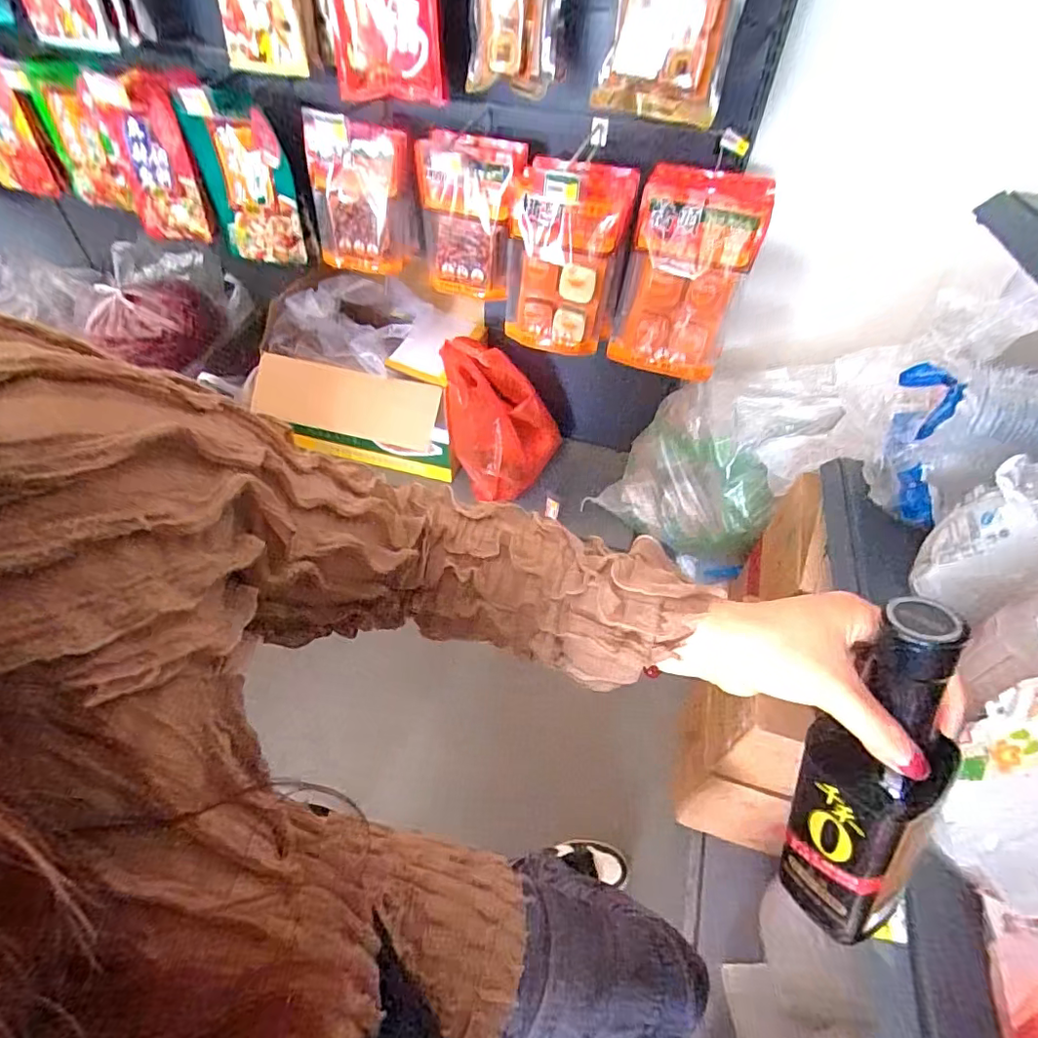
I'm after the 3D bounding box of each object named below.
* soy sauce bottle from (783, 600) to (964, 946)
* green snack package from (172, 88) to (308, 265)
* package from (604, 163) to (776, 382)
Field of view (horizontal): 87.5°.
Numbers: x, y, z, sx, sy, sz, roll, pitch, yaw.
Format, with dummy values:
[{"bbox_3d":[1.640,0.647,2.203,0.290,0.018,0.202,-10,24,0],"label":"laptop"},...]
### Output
[{"bbox_3d":[0.188,0.154,0.299,0.048,0.247,0.050,-9,28,-12],"label":"soy sauce bottle"},{"bbox_3d":[-0.531,-0.647,1.058,0.191,0.305,0.039,14,53,4],"label":"green snack package"},{"bbox_3d":[0.286,-0.417,0.939,0.204,0.320,0.096,15,33,5],"label":"package"}]

